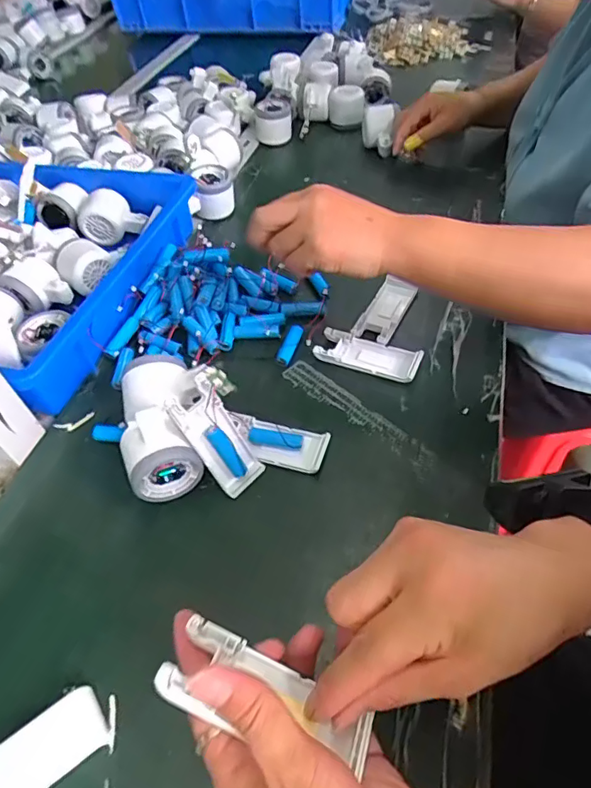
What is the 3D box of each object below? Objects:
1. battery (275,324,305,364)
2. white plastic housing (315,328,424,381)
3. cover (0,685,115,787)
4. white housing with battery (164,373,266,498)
[{"bbox_3d":[-0.005,-0.049,0.520,0.014,0.017,0.049,15,52,17],"label":"battery"},{"bbox_3d":[0.073,-0.039,0.506,0.102,0.011,0.040,18,54,19],"label":"white plastic housing"},{"bbox_3d":[-0.165,0.228,0.310,0.108,0.006,0.044,-29,53,-19],"label":"cover"},{"bbox_3d":[-0.059,0.035,0.409,0.018,0.093,0.048,5,42,50],"label":"white housing with battery"}]

